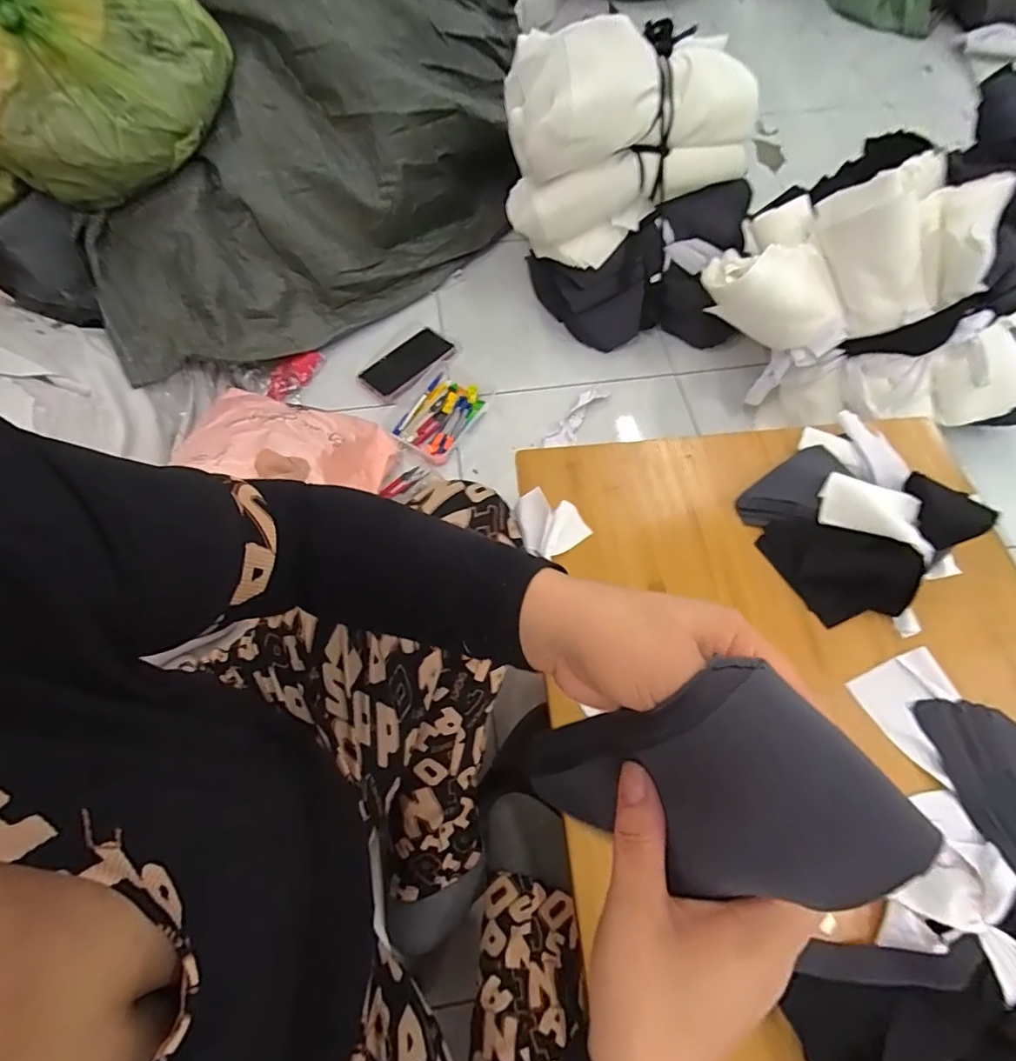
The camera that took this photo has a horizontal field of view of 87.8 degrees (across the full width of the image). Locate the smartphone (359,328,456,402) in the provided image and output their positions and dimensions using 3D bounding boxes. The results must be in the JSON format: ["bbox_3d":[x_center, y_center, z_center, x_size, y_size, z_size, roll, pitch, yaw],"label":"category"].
[{"bbox_3d":[-0.173,-0.293,0.917,0.160,0.008,0.085,-39,69,-17],"label":"smartphone"}]

